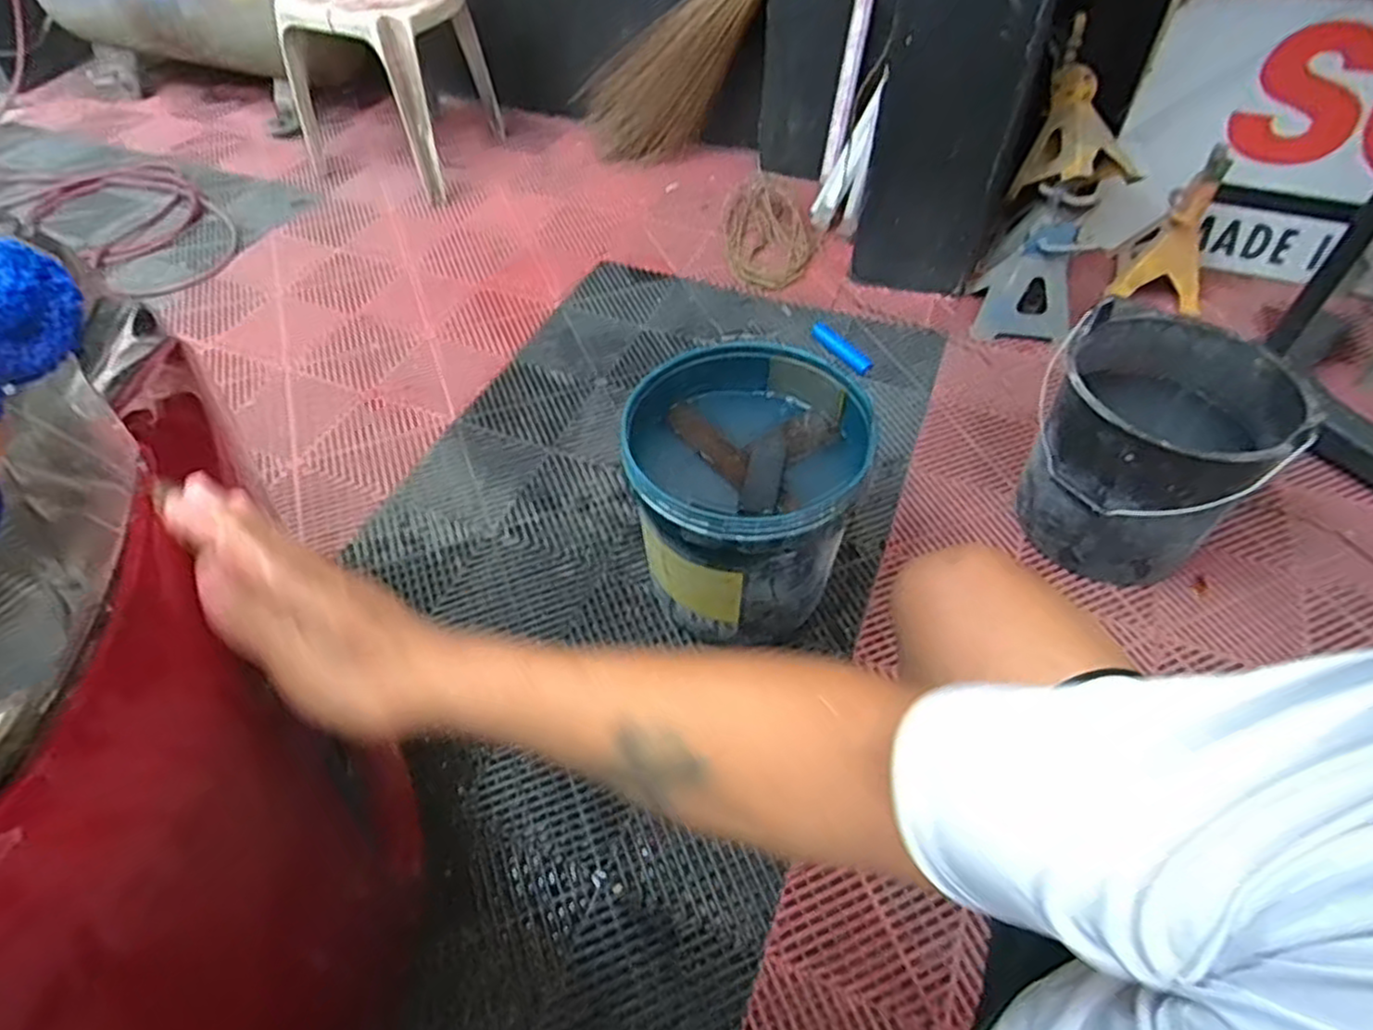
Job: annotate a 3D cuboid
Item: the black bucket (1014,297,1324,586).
[{"bbox_3d":[0.657,-0.091,1.066,0.291,0.283,0.290,0,50,0],"label":"black bucket"}]

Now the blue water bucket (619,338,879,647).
[{"bbox_3d":[0.067,-0.018,0.977,0.278,0.275,0.304,0,50,0],"label":"blue water bucket"}]

